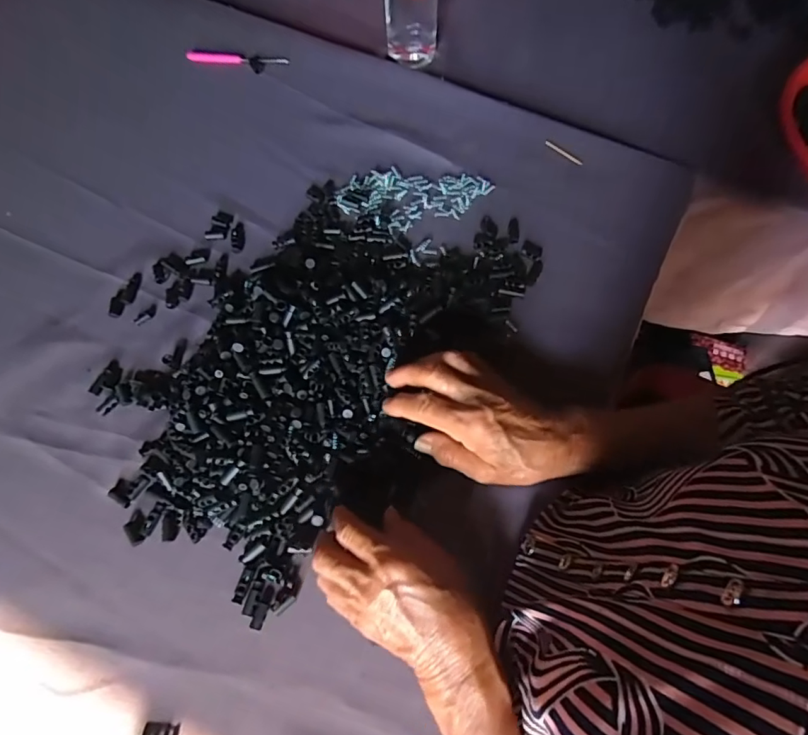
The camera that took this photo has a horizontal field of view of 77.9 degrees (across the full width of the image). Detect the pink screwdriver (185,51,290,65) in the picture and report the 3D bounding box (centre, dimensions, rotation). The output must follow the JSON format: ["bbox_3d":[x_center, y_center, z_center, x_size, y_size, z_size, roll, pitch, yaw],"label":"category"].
[{"bbox_3d":[-0.190,-0.351,0.573,0.115,0.009,0.015,4,67,3],"label":"pink screwdriver"}]

